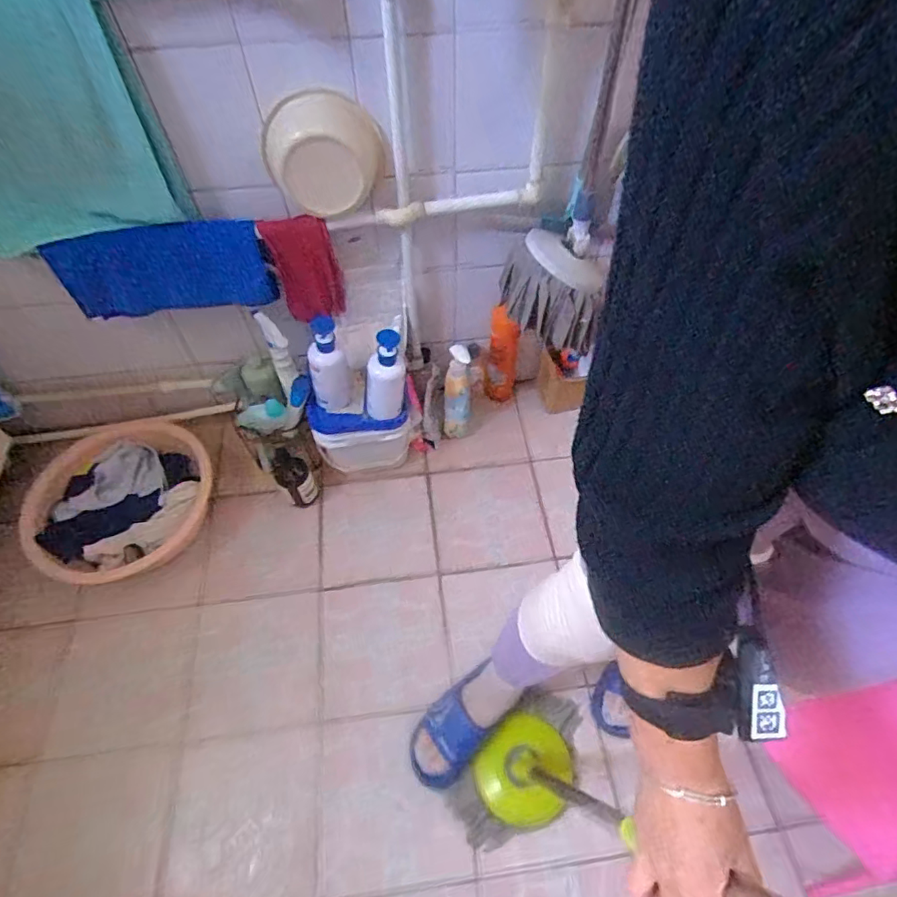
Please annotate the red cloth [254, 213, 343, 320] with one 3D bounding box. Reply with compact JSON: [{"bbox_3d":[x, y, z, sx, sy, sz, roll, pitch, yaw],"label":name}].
[{"bbox_3d":[-0.275,-0.348,1.021,0.122,0.230,0.028,-8,56,-6],"label":"red cloth"}]

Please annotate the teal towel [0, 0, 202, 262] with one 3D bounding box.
[{"bbox_3d":[-0.608,-0.454,0.766,0.352,0.368,0.027,-13,72,-10],"label":"teal towel"}]

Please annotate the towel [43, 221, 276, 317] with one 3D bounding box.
[{"bbox_3d":[-0.523,-0.332,0.975,0.360,0.169,0.038,-13,57,-9],"label":"towel"}]

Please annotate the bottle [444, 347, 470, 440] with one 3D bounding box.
[{"bbox_3d":[0.020,-0.119,1.187,0.058,0.257,0.062,-1,55,-1],"label":"bottle"}]

